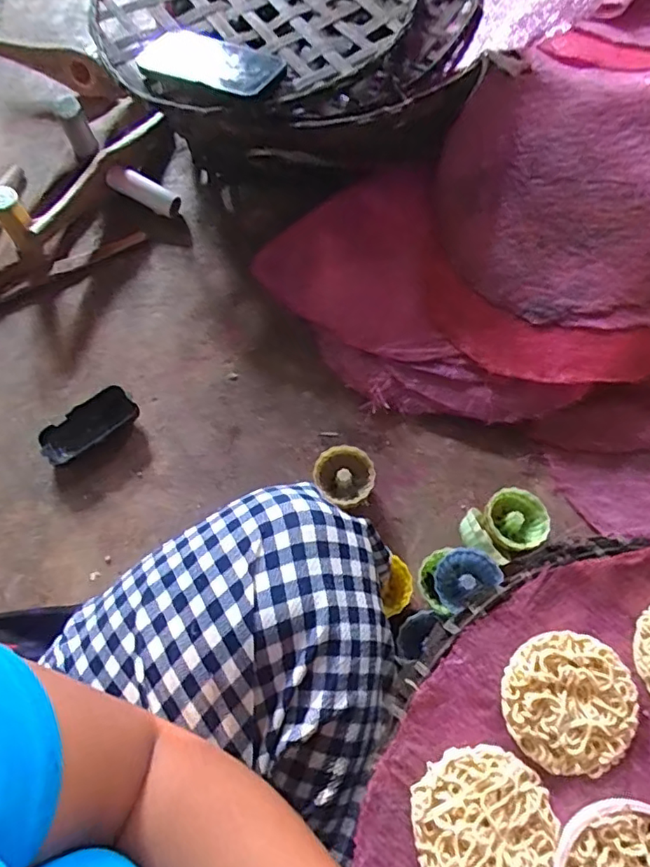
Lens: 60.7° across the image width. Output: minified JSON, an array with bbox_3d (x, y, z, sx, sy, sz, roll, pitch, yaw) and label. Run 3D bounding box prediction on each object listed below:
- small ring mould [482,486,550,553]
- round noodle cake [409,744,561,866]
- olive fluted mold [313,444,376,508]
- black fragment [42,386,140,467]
[{"bbox_3d":[0.194,0.091,0.574,0.063,0.030,0.061,0,67,1],"label":"small ring mould"},{"bbox_3d":[0.088,0.217,0.305,0.076,0.009,0.074,0,67,1],"label":"round noodle cake"},{"bbox_3d":[0.022,0.048,0.595,0.057,0.052,0.060,0,67,1],"label":"olive fluted mold"},{"bbox_3d":[-0.270,-0.008,0.635,0.110,0.021,0.050,-33,71,-12],"label":"black fragment"}]

